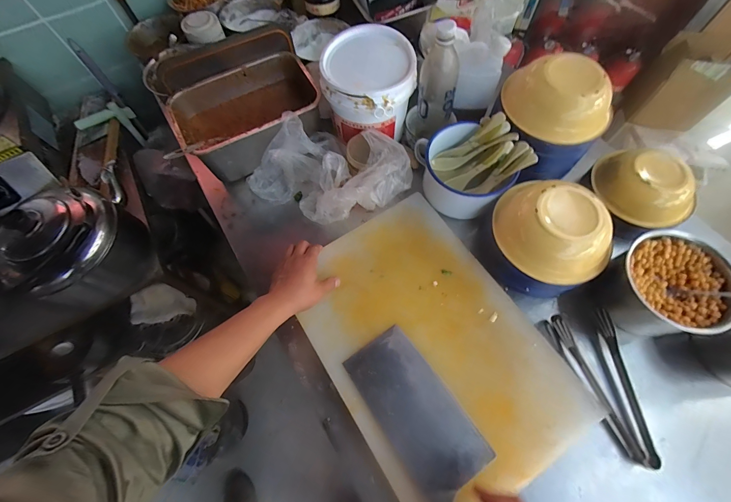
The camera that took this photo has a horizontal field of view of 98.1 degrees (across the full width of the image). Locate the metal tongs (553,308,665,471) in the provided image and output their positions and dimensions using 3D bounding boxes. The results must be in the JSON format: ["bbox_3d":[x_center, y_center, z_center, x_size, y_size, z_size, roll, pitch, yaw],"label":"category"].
[{"bbox_3d":[0.393,0.212,0.511,0.111,0.029,0.224,-6,67,0],"label":"metal tongs"}]

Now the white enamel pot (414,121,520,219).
[{"bbox_3d":[0.192,-0.157,0.611,0.146,0.093,0.169,-17,67,-5],"label":"white enamel pot"}]

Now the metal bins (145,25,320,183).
[{"bbox_3d":[-0.236,-0.288,0.638,0.270,0.140,0.196,-26,68,-9],"label":"metal bins"}]

